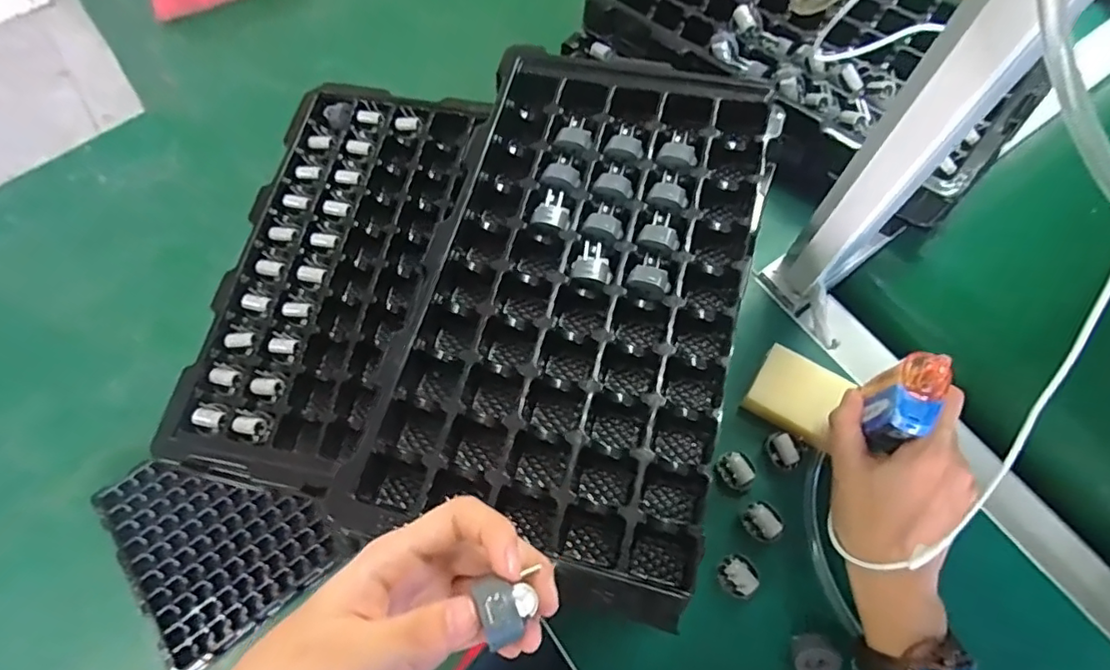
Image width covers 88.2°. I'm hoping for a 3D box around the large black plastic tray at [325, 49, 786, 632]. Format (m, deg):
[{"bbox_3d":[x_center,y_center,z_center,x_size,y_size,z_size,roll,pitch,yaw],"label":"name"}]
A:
[{"bbox_3d":[0.022,-0.034,0.373,0.204,0.043,0.347,16,71,7],"label":"large black plastic tray"}]

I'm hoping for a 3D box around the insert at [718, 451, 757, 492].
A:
[{"bbox_3d":[0.131,0.098,0.412,0.022,0.015,0.029,-36,71,-11],"label":"insert"}]

